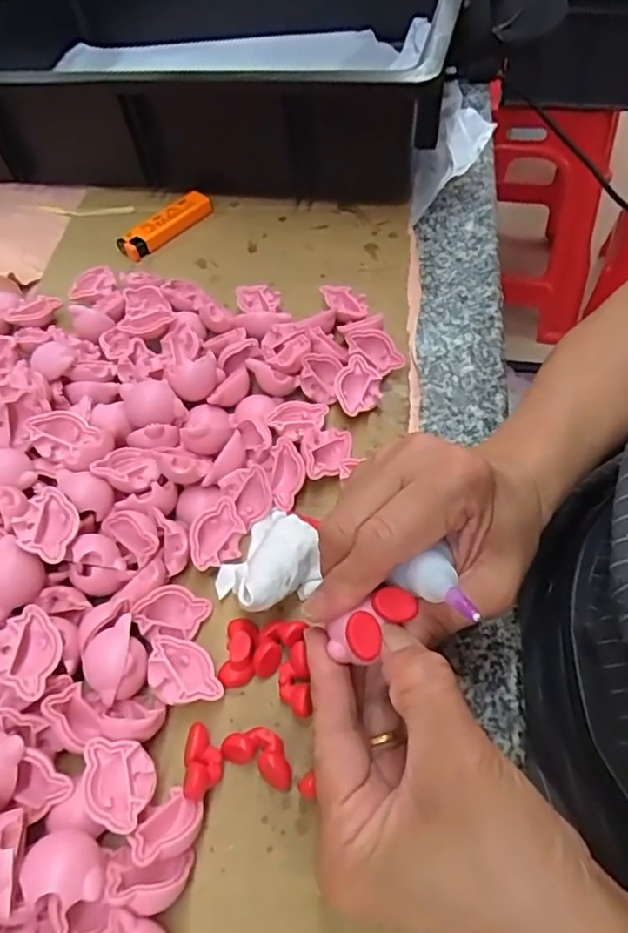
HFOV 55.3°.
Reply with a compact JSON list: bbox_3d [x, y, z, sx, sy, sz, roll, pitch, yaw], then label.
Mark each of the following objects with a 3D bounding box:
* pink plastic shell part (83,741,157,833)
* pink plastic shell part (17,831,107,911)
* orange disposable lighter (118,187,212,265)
[{"bbox_3d":[-0.077,0.125,0.238,0.027,0.007,0.034,-12,56,-3],"label":"pink plastic shell part"},{"bbox_3d":[-0.089,0.145,0.217,0.030,0.017,0.021,8,57,9],"label":"pink plastic shell part"},{"bbox_3d":[-0.115,-0.188,0.465,0.019,0.017,0.081,37,66,25],"label":"orange disposable lighter"}]

